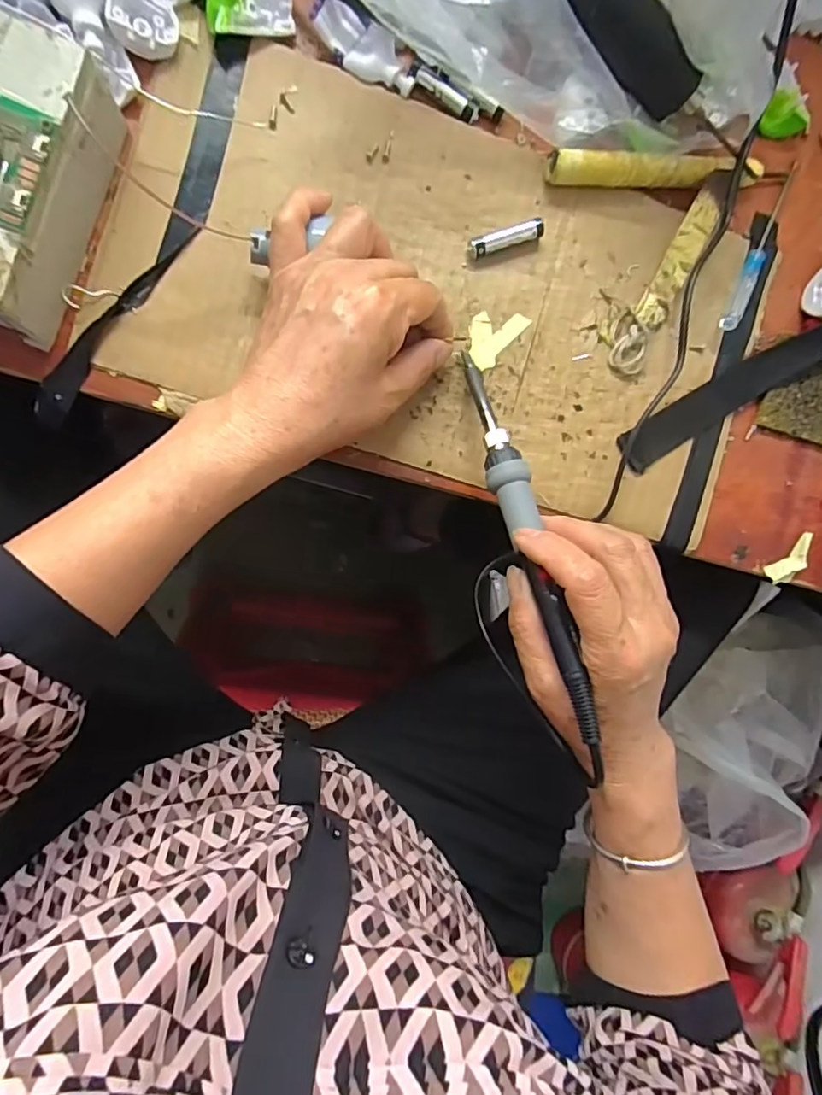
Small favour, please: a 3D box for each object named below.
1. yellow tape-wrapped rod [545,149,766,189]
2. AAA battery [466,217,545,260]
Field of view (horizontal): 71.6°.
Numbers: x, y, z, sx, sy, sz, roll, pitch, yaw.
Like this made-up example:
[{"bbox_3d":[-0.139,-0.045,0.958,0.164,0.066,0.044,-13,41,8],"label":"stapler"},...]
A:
[{"bbox_3d":[0.139,-0.213,0.323,0.132,0.018,0.013,-5,93,-7],"label":"yellow tape-wrapped rod"},{"bbox_3d":[0.053,-0.173,0.320,0.043,0.011,0.010,-19,95,-6],"label":"AAA battery"}]

